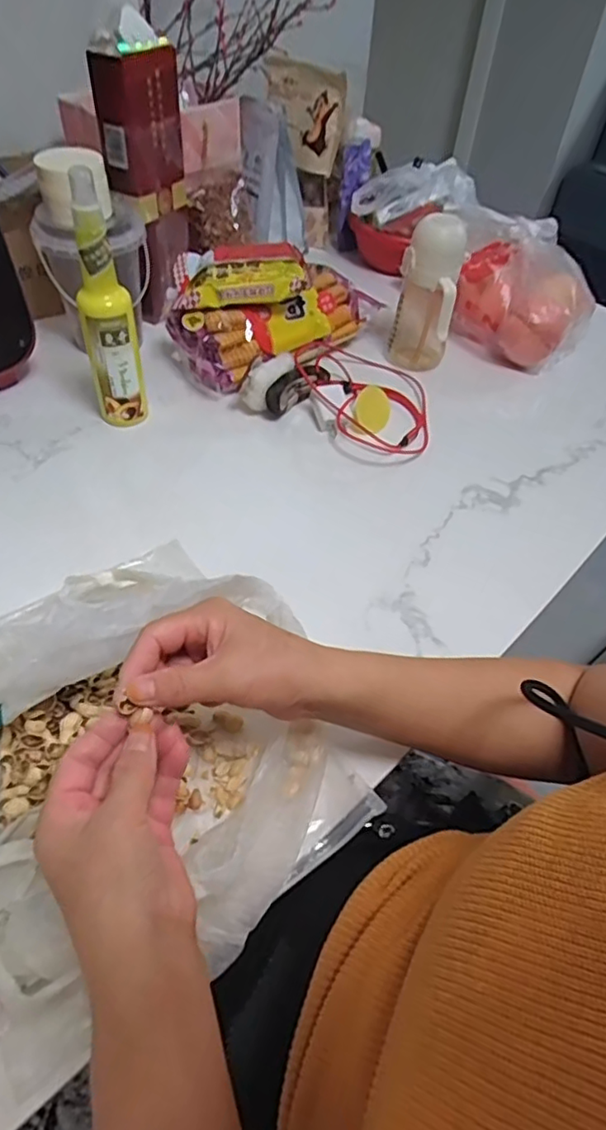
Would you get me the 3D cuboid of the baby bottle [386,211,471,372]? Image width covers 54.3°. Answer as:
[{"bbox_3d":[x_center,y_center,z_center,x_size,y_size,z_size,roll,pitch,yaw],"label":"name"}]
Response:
[{"bbox_3d":[0.153,-0.330,0.730,0.073,0.176,0.090,12,50,6],"label":"baby bottle"}]

